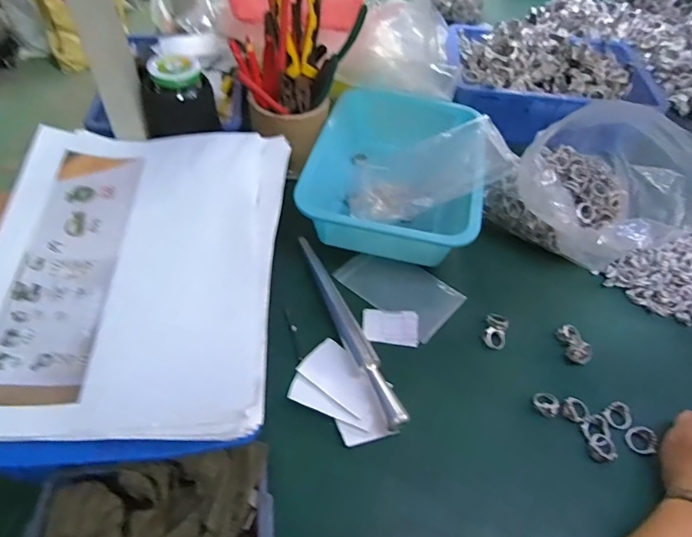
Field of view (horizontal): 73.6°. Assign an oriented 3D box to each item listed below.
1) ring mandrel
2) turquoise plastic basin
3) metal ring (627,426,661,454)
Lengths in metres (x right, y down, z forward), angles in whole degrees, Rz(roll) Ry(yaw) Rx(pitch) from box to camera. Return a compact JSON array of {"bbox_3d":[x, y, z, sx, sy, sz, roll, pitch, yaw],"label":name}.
[{"bbox_3d":[0.002,0.051,0.455,0.026,0.019,0.229,-16,52,-16],"label":"ring mandrel"},{"bbox_3d":[0.059,-0.117,0.561,0.218,0.076,0.264,11,50,6],"label":"turquoise plastic basin"},{"bbox_3d":[0.256,0.147,0.399,0.023,0.009,0.024,2,49,-2],"label":"metal ring"}]

